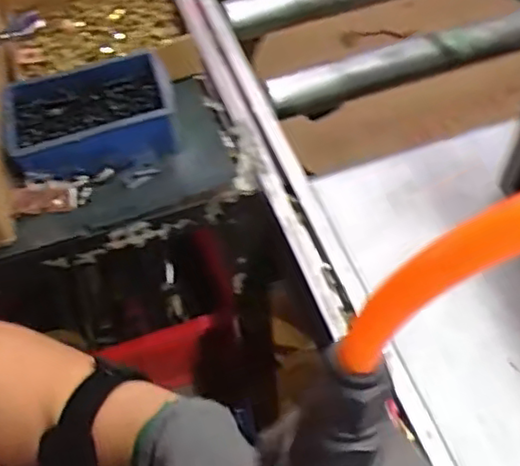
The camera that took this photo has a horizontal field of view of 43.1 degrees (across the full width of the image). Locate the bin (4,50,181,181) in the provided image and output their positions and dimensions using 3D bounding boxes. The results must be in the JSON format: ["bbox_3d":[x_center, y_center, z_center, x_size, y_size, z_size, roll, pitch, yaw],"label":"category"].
[{"bbox_3d":[-0.147,-0.103,0.584,0.143,0.053,0.099,-17,54,-7],"label":"bin"}]

